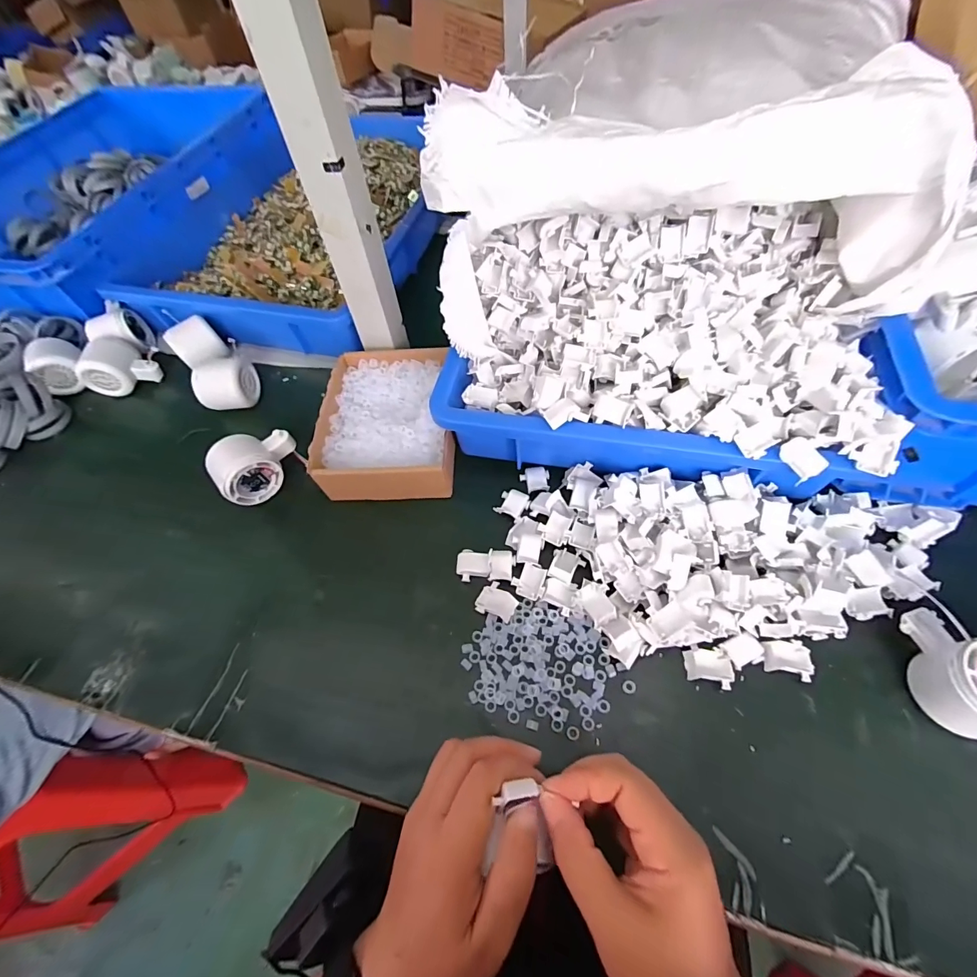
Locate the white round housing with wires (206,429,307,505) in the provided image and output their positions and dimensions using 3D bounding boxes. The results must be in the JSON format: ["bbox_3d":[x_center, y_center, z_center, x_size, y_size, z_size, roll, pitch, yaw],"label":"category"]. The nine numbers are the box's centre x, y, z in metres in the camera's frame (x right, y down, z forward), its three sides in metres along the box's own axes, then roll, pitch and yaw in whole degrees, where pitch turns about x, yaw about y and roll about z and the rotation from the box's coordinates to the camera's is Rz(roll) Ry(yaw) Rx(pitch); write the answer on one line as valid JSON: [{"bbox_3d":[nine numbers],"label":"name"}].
[{"bbox_3d":[-0.240,-0.028,0.442,0.047,0.058,0.081,39,69,24],"label":"white round housing with wires"}]

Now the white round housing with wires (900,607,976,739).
[{"bbox_3d":[0.334,0.126,0.301,0.059,0.051,0.086,0,58,5],"label":"white round housing with wires"}]

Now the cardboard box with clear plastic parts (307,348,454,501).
[{"bbox_3d":[-0.103,-0.068,0.461,0.137,0.051,0.191,-1,58,4],"label":"cardboard box with clear plastic parts"}]

